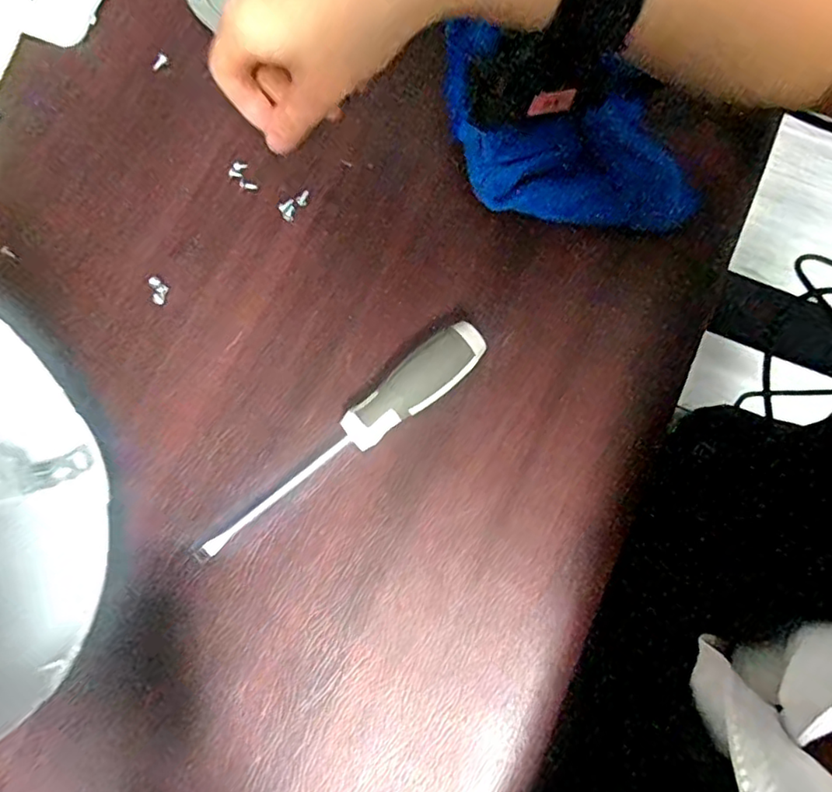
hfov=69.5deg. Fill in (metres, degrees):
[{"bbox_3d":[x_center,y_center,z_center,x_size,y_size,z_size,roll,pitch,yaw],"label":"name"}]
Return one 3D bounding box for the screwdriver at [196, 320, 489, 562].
[{"bbox_3d":[-0.040,0.024,0.321,0.184,0.025,0.025,-37,77,-6],"label":"screwdriver"}]

